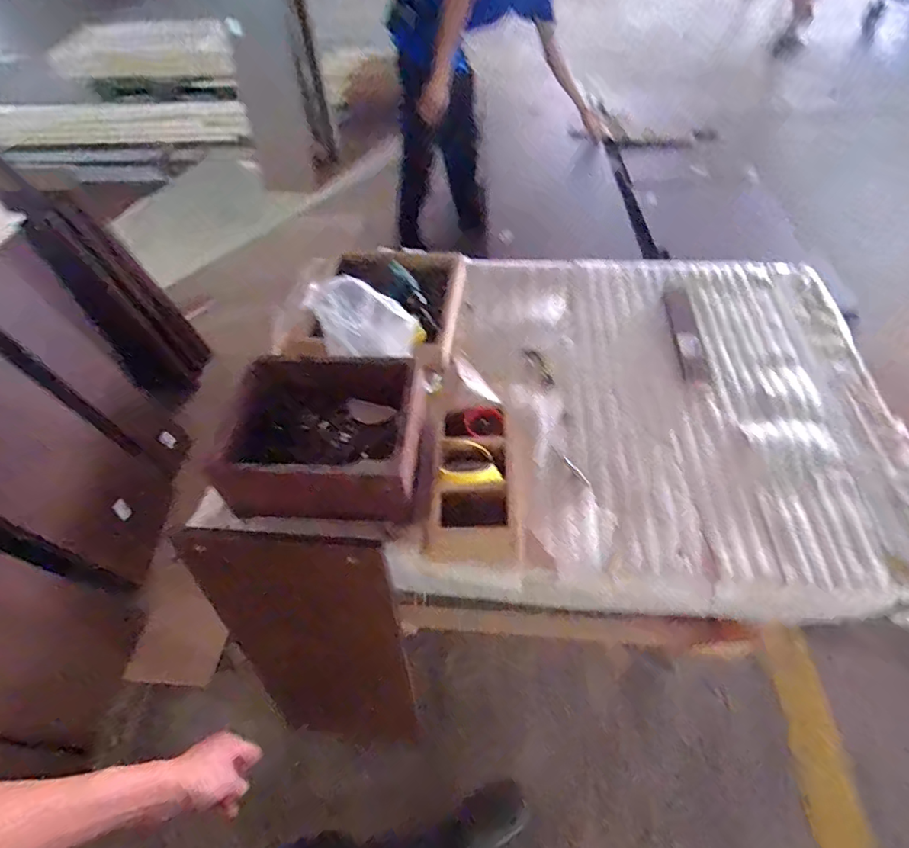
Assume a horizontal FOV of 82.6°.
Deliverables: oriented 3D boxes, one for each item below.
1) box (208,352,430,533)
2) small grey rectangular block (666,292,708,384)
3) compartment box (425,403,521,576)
[{"bbox_3d":[-0.220,0.019,0.919,0.356,0.139,0.288,4,52,8],"label":"box"},{"bbox_3d":[0.509,-0.196,1.141,0.049,0.011,0.302,2,52,6],"label":"small grey rectangular block"},{"bbox_3d":[0.034,0.091,0.886,0.147,0.086,0.290,0,51,4],"label":"compartment box"}]

